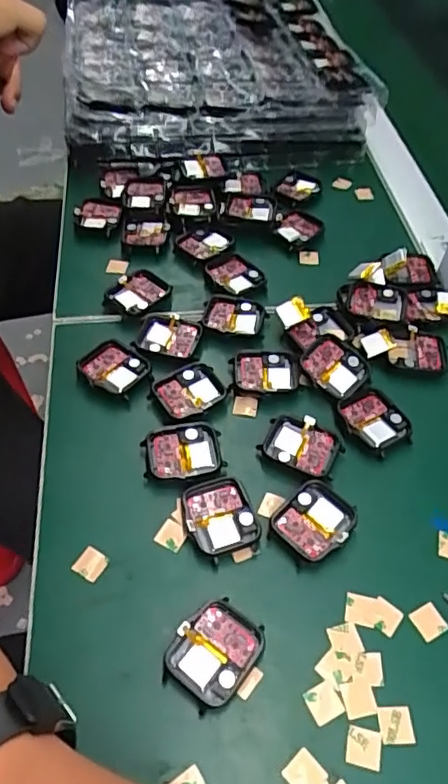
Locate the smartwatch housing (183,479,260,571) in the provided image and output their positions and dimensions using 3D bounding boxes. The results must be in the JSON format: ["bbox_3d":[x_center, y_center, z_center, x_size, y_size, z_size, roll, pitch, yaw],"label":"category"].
[{"bbox_3d":[-0.002,0.072,0.331,0.038,0.010,0.043,-13,53,-14],"label":"smartwatch housing"}]

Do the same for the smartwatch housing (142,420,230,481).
[{"bbox_3d":[-0.025,0.037,0.356,0.046,0.009,0.038,-1,52,-4],"label":"smartwatch housing"}]

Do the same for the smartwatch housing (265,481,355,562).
[{"bbox_3d":[0.051,0.072,0.332,0.038,0.009,0.045,36,58,23],"label":"smartwatch housing"}]

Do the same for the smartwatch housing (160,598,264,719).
[{"bbox_3d":[-0.005,0.128,0.287,0.037,0.011,0.045,34,57,21],"label":"smartwatch housing"}]

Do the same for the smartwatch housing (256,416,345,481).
[{"bbox_3d":[0.048,0.033,0.360,0.047,0.007,0.035,24,54,15],"label":"smartwatch housing"}]

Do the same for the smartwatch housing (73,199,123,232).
[{"bbox_3d":[-0.107,-0.151,0.495,0.040,0.006,0.046,3,51,-1],"label":"smartwatch housing"}]

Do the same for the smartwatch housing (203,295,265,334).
[{"bbox_3d":[0.008,-0.057,0.428,0.043,0.006,0.032,6,51,1],"label":"smartwatch housing"}]

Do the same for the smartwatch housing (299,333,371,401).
[{"bbox_3d":[0.075,-0.018,0.396,0.041,0.012,0.040,28,55,18],"label":"smartwatch housing"}]

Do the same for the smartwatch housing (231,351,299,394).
[{"bbox_3d":[0.029,-0.014,0.397,0.044,0.007,0.031,0,51,-3],"label":"smartwatch housing"}]

